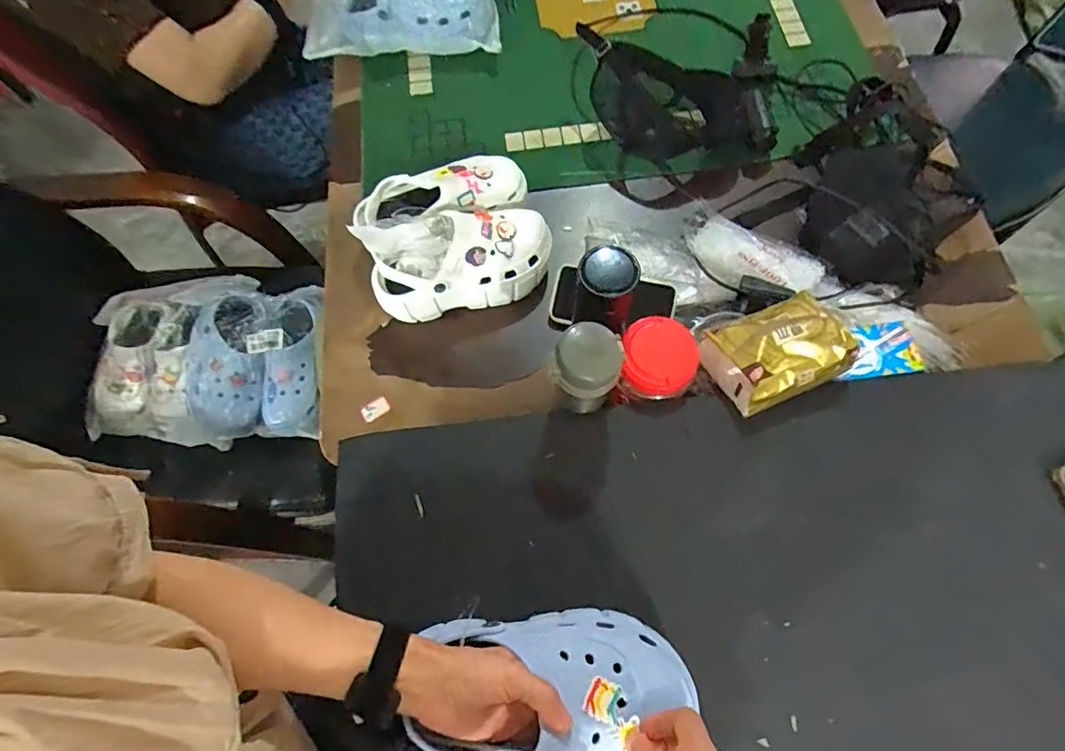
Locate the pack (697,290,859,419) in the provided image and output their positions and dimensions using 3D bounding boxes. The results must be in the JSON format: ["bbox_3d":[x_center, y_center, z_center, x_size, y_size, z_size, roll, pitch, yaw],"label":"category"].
[{"bbox_3d":[0.269,-0.028,0.589,0.141,0.061,0.107,-21,66,-4],"label":"pack"}]

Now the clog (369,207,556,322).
[{"bbox_3d":[-0.093,-0.151,0.717,0.245,0.099,0.107,-26,69,-8],"label":"clog"}]

